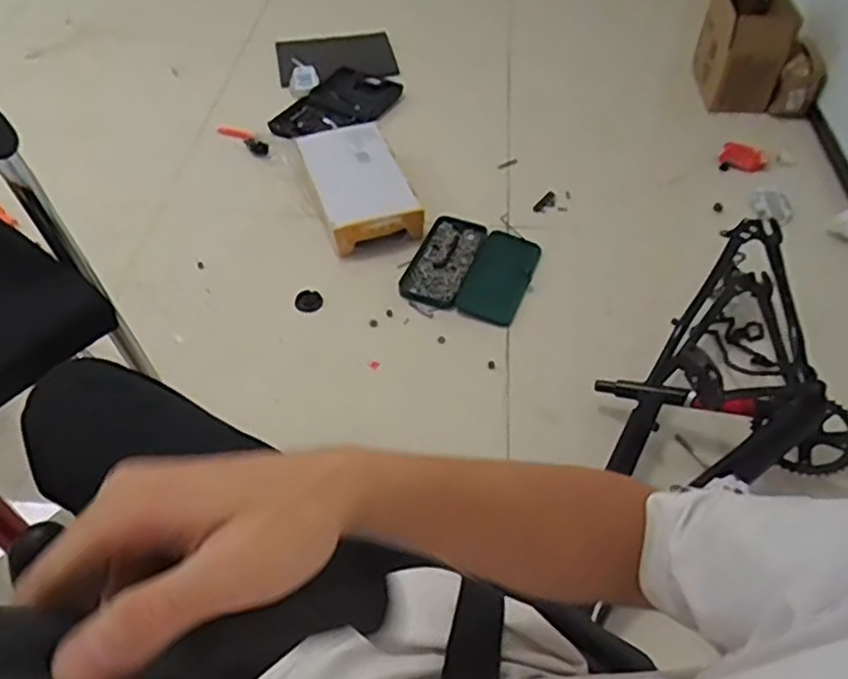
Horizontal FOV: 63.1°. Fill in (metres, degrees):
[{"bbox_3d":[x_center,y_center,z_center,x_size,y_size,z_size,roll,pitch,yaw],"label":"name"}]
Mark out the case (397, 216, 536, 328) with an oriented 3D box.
[{"bbox_3d":[0.100,-0.152,1.455,0.241,0.039,0.258,19,52,14],"label":"case"}]

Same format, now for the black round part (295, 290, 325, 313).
[{"bbox_3d":[-0.232,-0.078,1.394,0.053,0.007,0.058,1,50,-1],"label":"black round part"}]

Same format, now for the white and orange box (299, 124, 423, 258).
[{"bbox_3d":[-0.143,-0.343,1.535,0.191,0.104,0.324,-15,52,-14],"label":"white and orange box"}]

